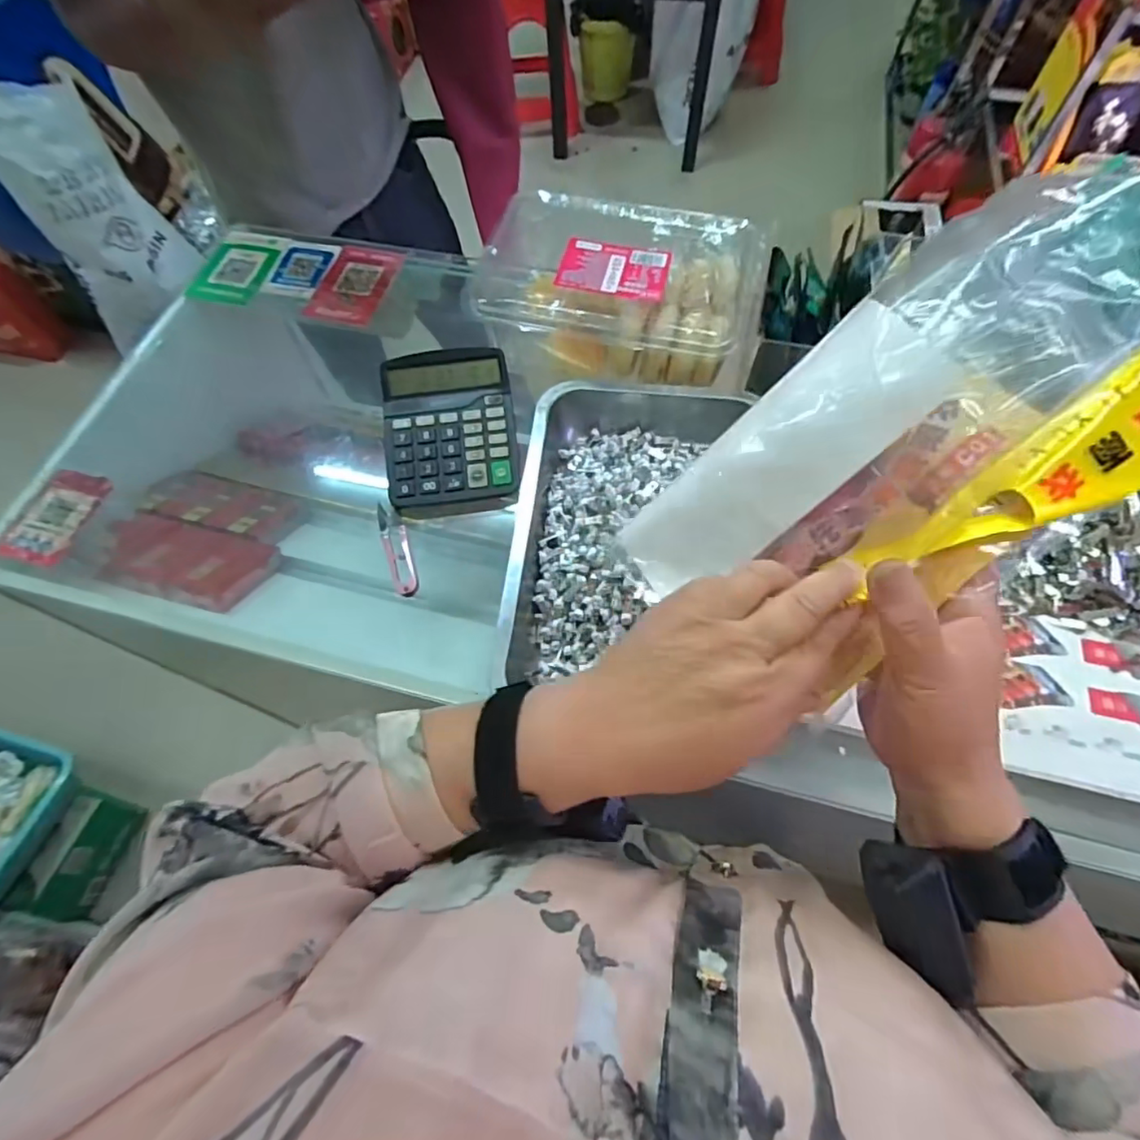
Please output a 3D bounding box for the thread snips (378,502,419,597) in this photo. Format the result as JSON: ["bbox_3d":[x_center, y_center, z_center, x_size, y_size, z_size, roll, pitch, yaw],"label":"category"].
[{"bbox_3d":[-0.148,-0.018,0.492,0.021,0.014,0.097,-18,64,-7],"label":"thread snips"}]

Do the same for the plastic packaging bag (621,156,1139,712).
[{"bbox_3d":[0.168,-0.059,0.286,0.278,0.022,0.141,-43,71,20],"label":"plastic packaging bag"}]

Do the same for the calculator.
[{"bbox_3d":[-0.110,-0.130,0.521,0.117,0.039,0.143,-8,64,-2],"label":"calculator"}]

